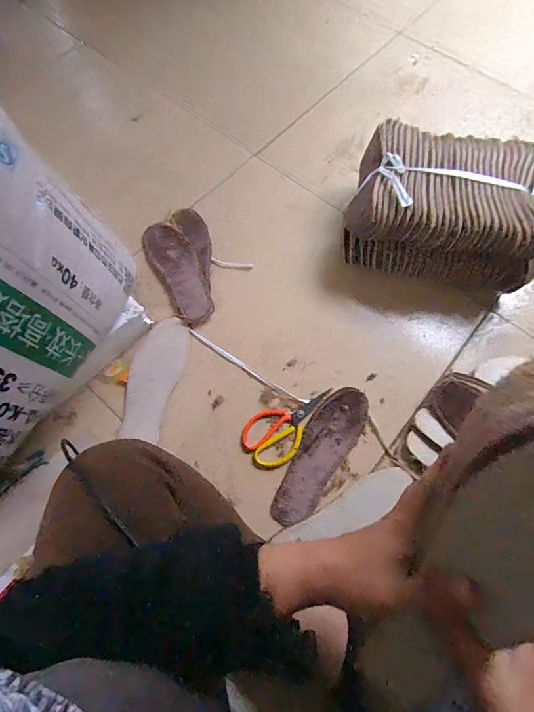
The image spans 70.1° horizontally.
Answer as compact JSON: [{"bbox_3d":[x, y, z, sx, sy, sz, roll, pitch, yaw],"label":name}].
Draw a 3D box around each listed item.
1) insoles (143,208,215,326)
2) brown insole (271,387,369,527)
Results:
[{"bbox_3d":[-0.167,-0.177,0.740,0.122,0.018,0.256,-11,70,-5],"label":"insoles"},{"bbox_3d":[0.086,0.157,0.617,0.079,0.013,0.238,32,72,11],"label":"brown insole"}]

